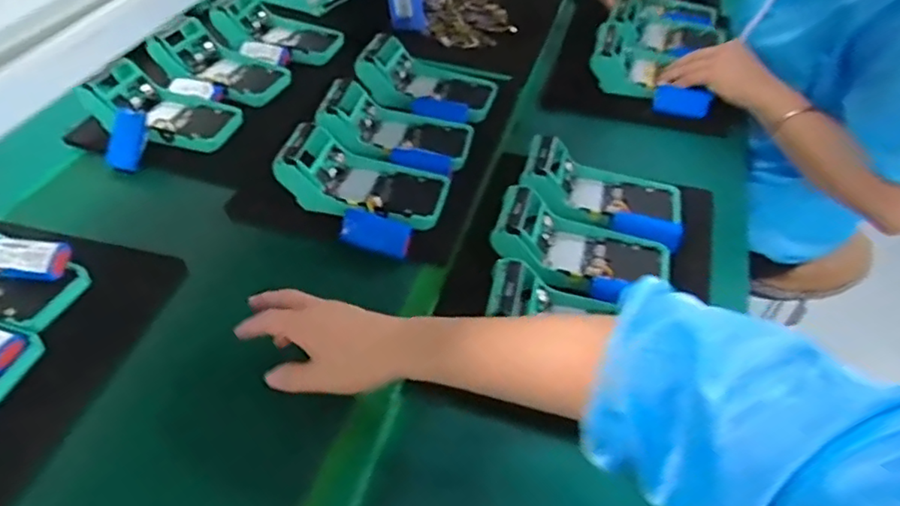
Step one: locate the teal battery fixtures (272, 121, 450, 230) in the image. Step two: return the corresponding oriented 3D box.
[{"bbox_3d":[-0.089,-0.081,0.633,0.167,0.065,0.091,15,46,12],"label":"teal battery fixtures"}]

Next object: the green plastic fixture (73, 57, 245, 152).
[{"bbox_3d":[-0.350,-0.175,0.728,0.186,0.051,0.100,24,48,3],"label":"green plastic fixture"}]

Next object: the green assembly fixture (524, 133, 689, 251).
[{"bbox_3d":[0.170,-0.074,0.655,0.170,0.053,0.119,16,46,13],"label":"green assembly fixture"}]

